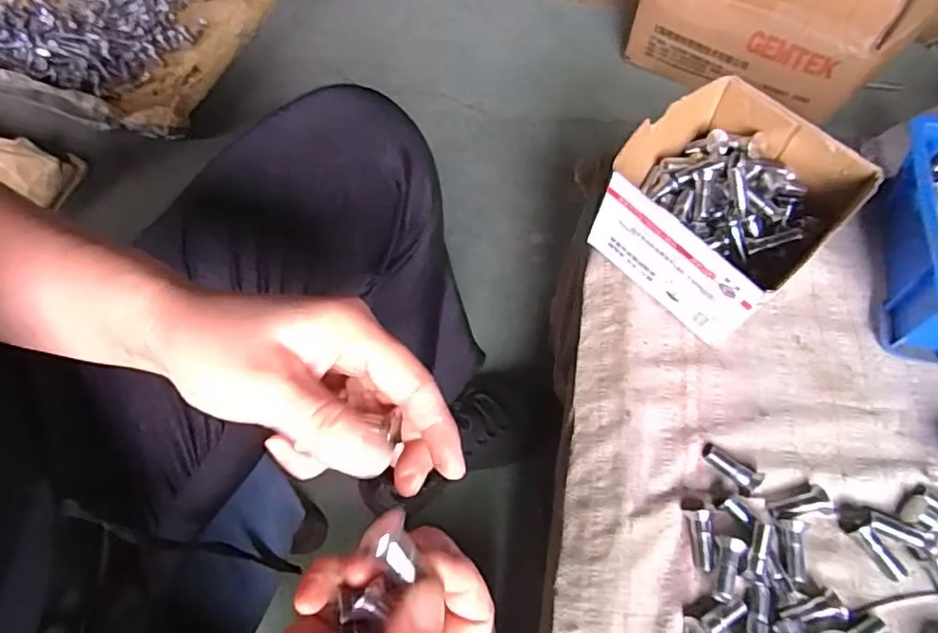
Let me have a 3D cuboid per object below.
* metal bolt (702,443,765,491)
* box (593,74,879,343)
[{"bbox_3d":[0.172,0.099,0.385,0.039,0.010,0.012,37,68,18],"label":"metal bolt"},{"bbox_3d":[0.185,-0.080,0.441,0.146,0.085,0.136,-39,69,-18],"label":"box"}]

